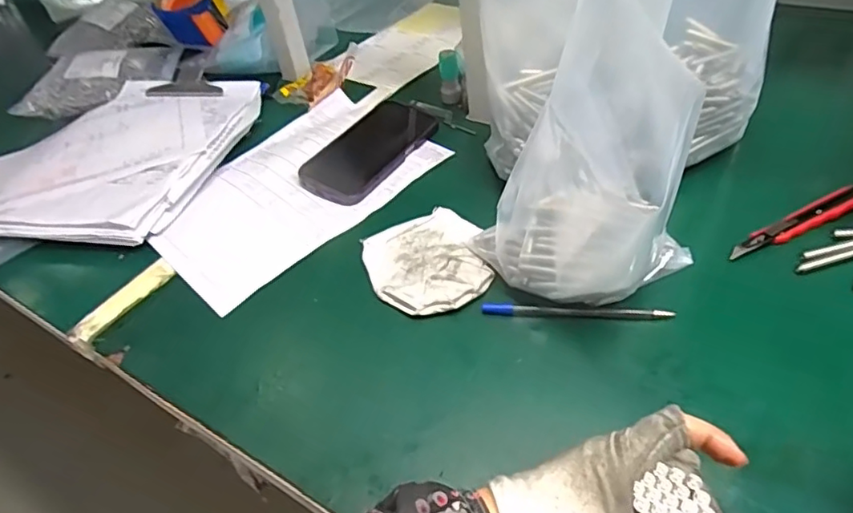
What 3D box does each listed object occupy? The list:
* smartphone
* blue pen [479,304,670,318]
[{"bbox_3d":[-0.062,-0.119,0.629,0.083,0.015,0.171,19,51,27],"label":"smartphone"},{"bbox_3d":[0.114,0.041,0.442,0.139,0.012,0.012,1,45,12],"label":"blue pen"}]

